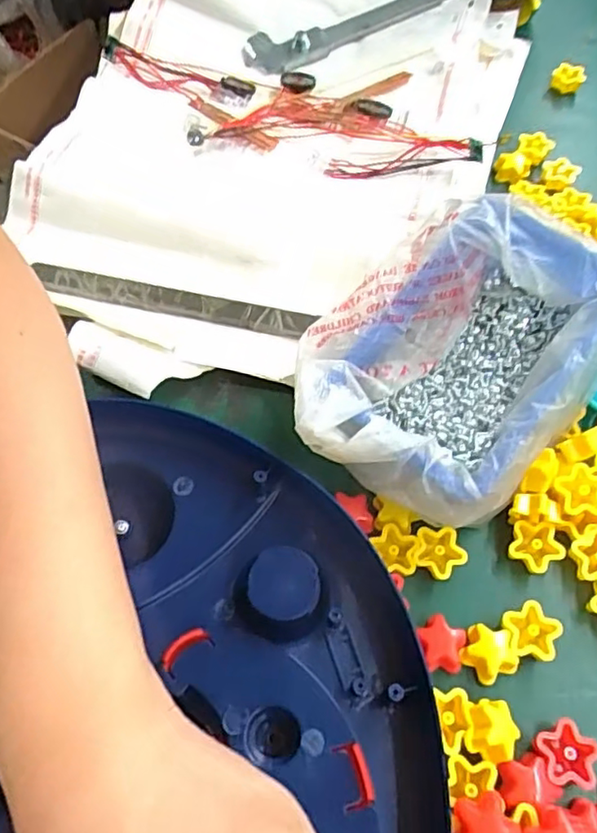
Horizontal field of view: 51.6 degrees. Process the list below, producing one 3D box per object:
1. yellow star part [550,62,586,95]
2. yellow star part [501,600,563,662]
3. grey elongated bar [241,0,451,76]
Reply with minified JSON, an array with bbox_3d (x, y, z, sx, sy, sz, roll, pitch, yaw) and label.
[{"bbox_3d":[0.245,-0.309,0.561,0.028,0.019,0.021,23,62,11],"label":"yellow star part"},{"bbox_3d":[0.112,0.105,0.297,0.023,0.015,0.026,-24,64,-15],"label":"yellow star part"},{"bbox_3d":[0.063,-0.362,0.566,0.234,0.026,0.045,-26,64,-15],"label":"grey elongated bar"}]

